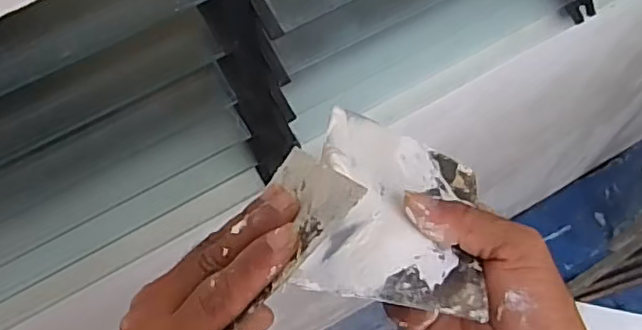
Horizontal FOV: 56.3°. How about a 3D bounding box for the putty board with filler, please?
[{"bbox_3d":[0.042,0.020,0.310,0.090,0.012,0.138,22,37,-5],"label":"putty board with filler"}]

